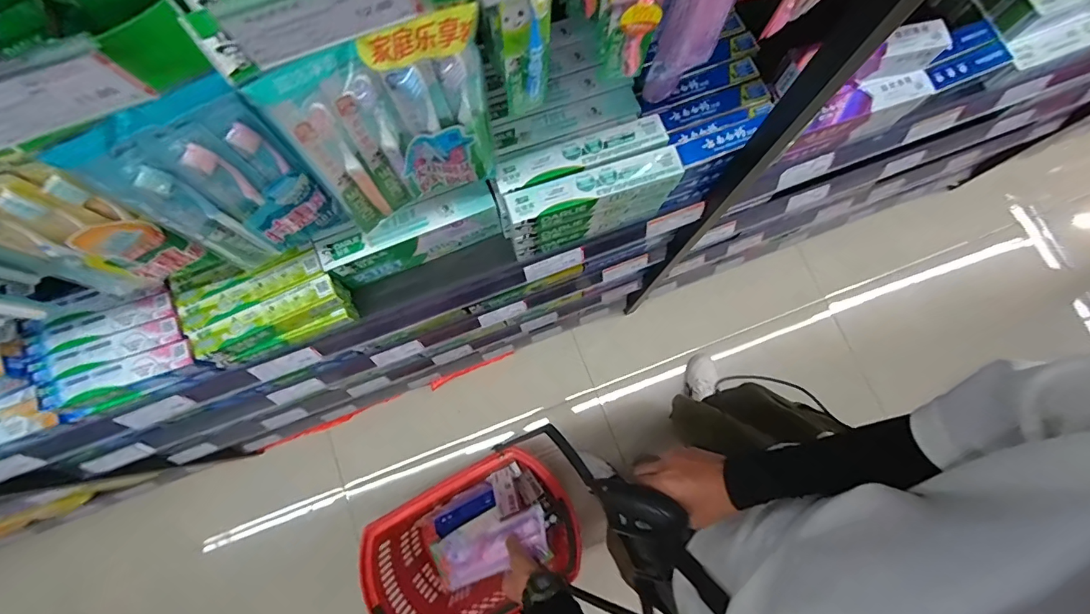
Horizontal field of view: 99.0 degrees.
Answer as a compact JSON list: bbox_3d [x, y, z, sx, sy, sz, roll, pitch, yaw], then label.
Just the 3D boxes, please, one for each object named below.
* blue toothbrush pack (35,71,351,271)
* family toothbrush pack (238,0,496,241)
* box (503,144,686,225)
[{"bbox_3d":[-0.277,-0.101,0.417,0.126,0.220,0.023,-33,80,-7],"label":"blue toothbrush pack"},{"bbox_3d":[-0.128,-0.156,0.423,0.163,0.229,0.033,-25,79,-5],"label":"family toothbrush pack"},{"bbox_3d":[0.062,-0.150,0.579,0.219,0.029,0.043,-16,79,-4],"label":"box"}]

